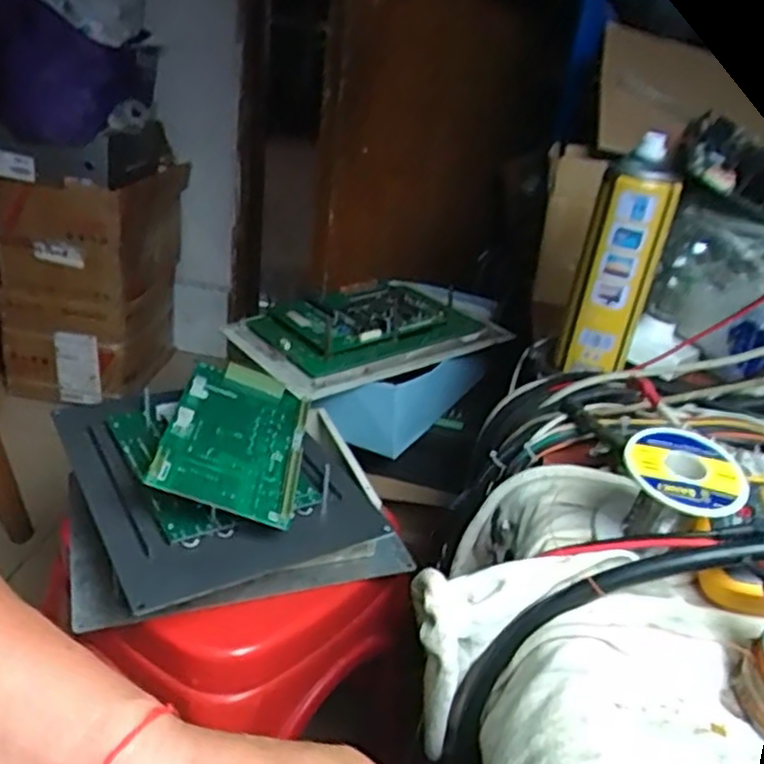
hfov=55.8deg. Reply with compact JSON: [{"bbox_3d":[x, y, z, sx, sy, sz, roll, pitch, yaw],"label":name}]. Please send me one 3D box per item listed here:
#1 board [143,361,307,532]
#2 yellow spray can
[{"bbox_3d":[-0.130,0.044,0.655,0.116,0.016,0.206,19,31,-12],"label":"board"},{"bbox_3d":[0.212,-0.108,0.648,0.069,0.202,0.069,15,29,15],"label":"yellow spray can"}]

